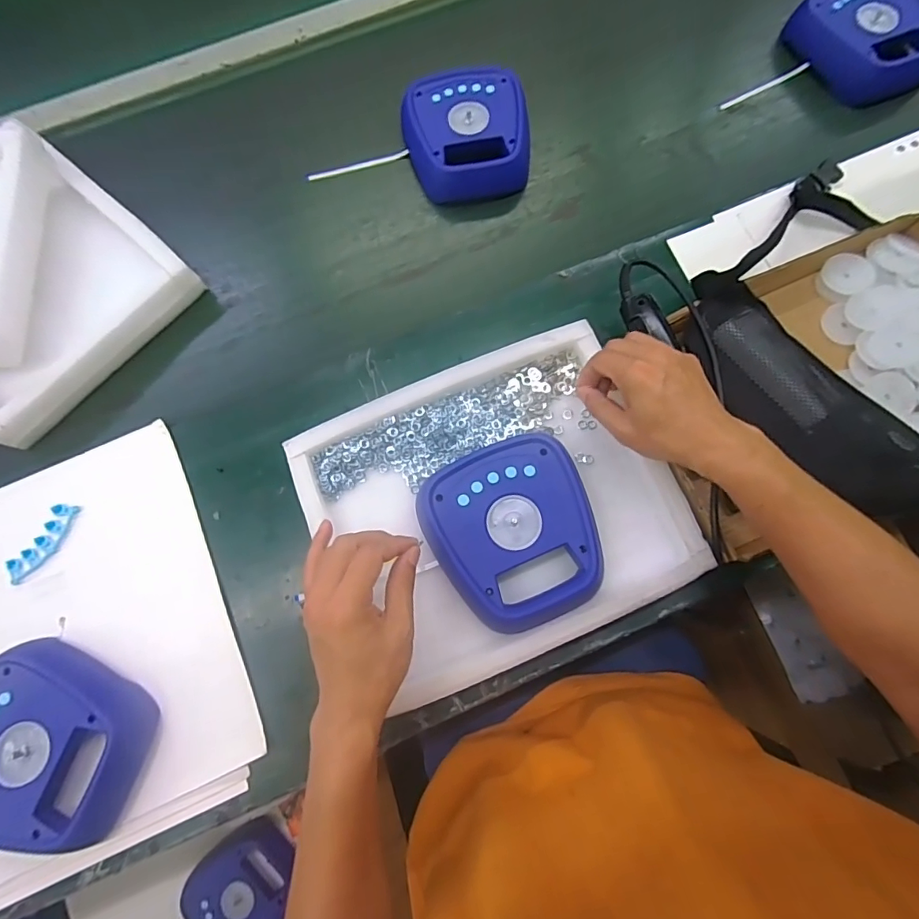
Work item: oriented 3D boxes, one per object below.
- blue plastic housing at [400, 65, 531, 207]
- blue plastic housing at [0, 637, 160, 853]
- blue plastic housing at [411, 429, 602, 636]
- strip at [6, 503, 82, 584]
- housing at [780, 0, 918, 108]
[{"bbox_3d":[0.007,-0.427,0.618,0.160,0.049,0.176,-14,77,-2],"label":"blue plastic housing"},{"bbox_3d":[-0.386,0.269,0.449,0.170,0.046,0.155,19,78,6],"label":"blue plastic housing"},{"bbox_3d":[0.054,0.072,0.468,0.154,0.035,0.171,-22,77,-5],"label":"blue plastic housing"},{"bbox_3d":[-0.452,0.092,0.521,0.028,0.020,0.090,33,80,9],"label":"strip"},{"bbox_3d":[0.542,-0.556,0.631,0.142,0.057,0.180,-30,78,-5],"label":"housing"}]

